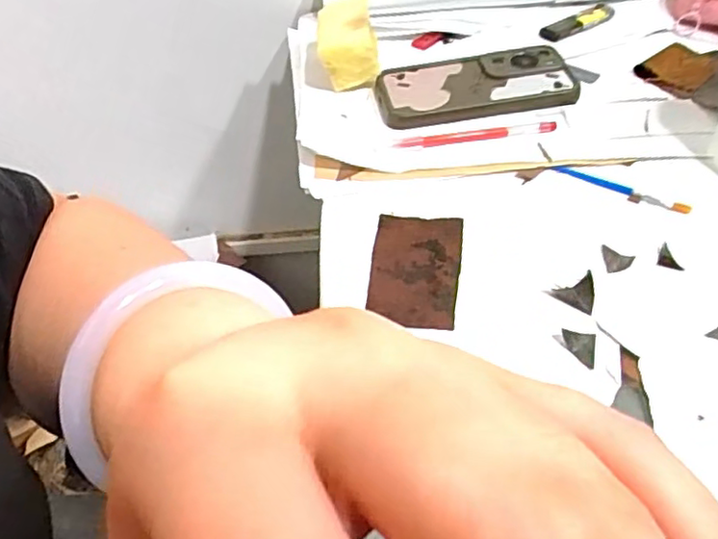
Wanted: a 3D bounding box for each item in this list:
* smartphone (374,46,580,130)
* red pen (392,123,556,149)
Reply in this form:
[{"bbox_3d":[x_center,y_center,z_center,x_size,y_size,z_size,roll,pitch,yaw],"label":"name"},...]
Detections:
[{"bbox_3d":[0.095,-0.154,0.533,0.159,0.015,0.082,-7,45,-2],"label":"smartphone"},{"bbox_3d":[0.089,-0.104,0.492,0.125,0.007,0.013,-7,45,-3],"label":"red pen"}]

